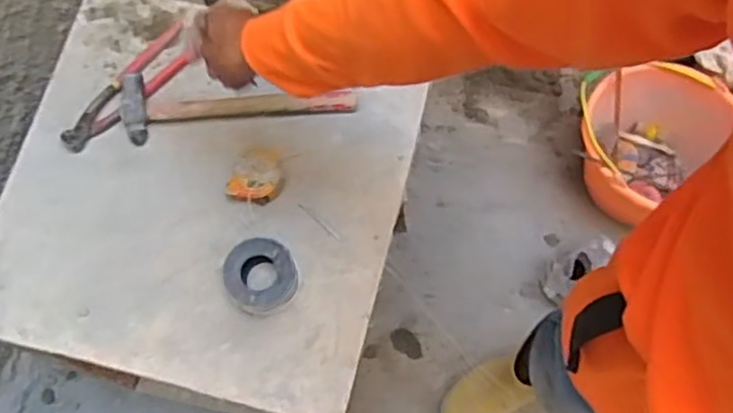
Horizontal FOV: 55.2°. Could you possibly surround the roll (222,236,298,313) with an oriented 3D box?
[{"bbox_3d":[-0.126,0.084,0.843,0.082,0.050,0.082,-1,71,2],"label":"roll"}]

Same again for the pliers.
[{"bbox_3d":[-0.314,-0.156,0.932,0.060,0.023,0.218,40,77,14],"label":"pliers"}]

